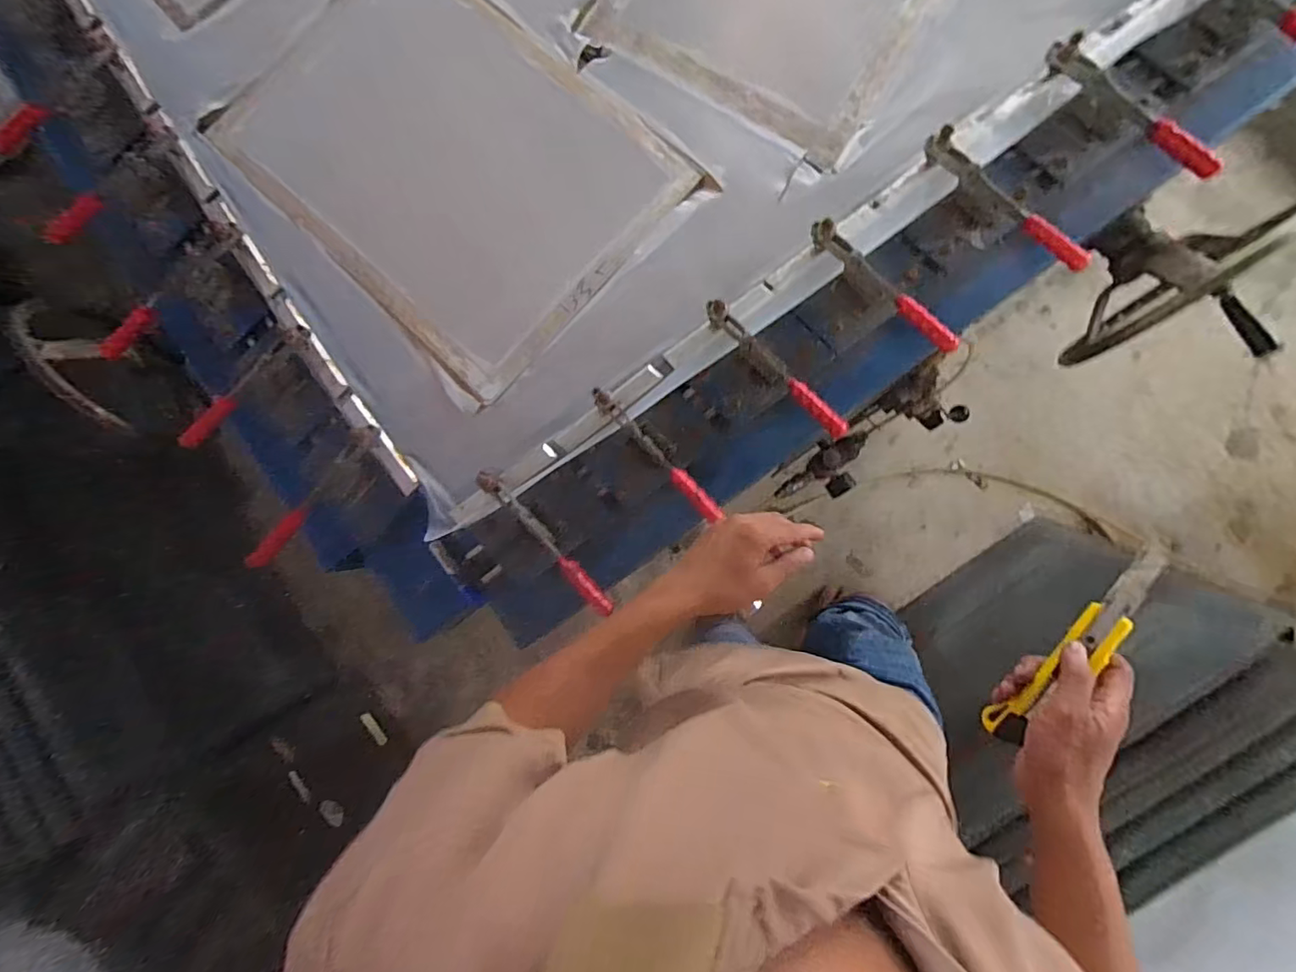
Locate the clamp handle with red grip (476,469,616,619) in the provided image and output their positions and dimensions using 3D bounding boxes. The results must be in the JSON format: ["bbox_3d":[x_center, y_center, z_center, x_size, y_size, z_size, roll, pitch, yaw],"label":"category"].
[{"bbox_3d":[-0.120,0.065,0.643,0.019,0.050,0.215,-45,84,1],"label":"clamp handle with red grip"}]

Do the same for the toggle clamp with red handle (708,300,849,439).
[{"bbox_3d":[0.147,-0.133,0.631,0.024,0.041,0.207,-45,84,1],"label":"toggle clamp with red handle"}]

